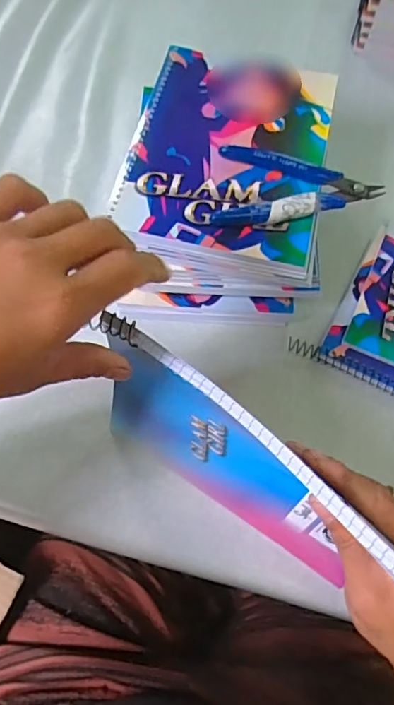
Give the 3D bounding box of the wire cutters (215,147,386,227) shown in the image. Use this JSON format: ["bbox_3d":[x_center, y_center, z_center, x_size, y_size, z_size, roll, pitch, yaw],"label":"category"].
[{"bbox_3d":[0.072,-0.117,0.364,0.114,0.013,0.067,8,65,3],"label":"wire cutters"}]

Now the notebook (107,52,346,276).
[{"bbox_3d":[0.026,-0.155,0.388,0.142,0.013,0.195,11,65,4],"label":"notebook"}]

